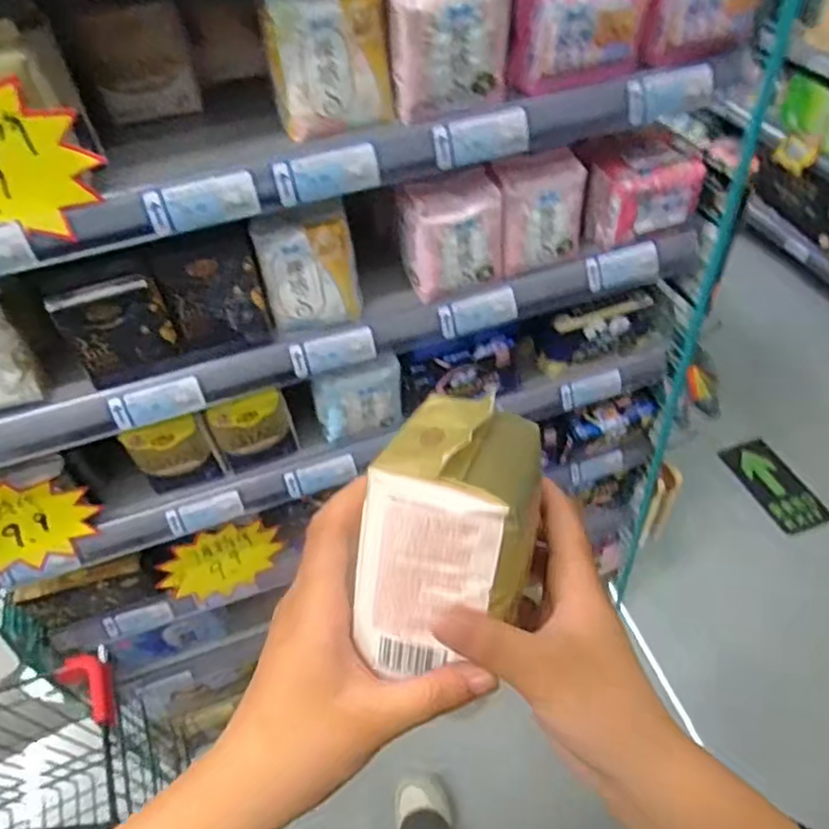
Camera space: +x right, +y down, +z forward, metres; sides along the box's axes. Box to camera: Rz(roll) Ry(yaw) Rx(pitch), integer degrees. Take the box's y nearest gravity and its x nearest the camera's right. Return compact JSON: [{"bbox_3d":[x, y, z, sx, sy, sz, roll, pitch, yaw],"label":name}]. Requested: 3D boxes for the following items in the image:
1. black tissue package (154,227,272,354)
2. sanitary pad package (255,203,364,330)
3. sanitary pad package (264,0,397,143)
[{"bbox_3d":[-0.200,-0.122,0.655,0.094,0.110,0.037,-17,48,-10],"label":"black tissue package"},{"bbox_3d":[-0.110,-0.156,0.680,0.095,0.117,0.058,-13,47,-7],"label":"sanitary pad package"},{"bbox_3d":[-0.072,-0.314,0.551,0.099,0.122,0.057,-9,47,-3],"label":"sanitary pad package"}]

